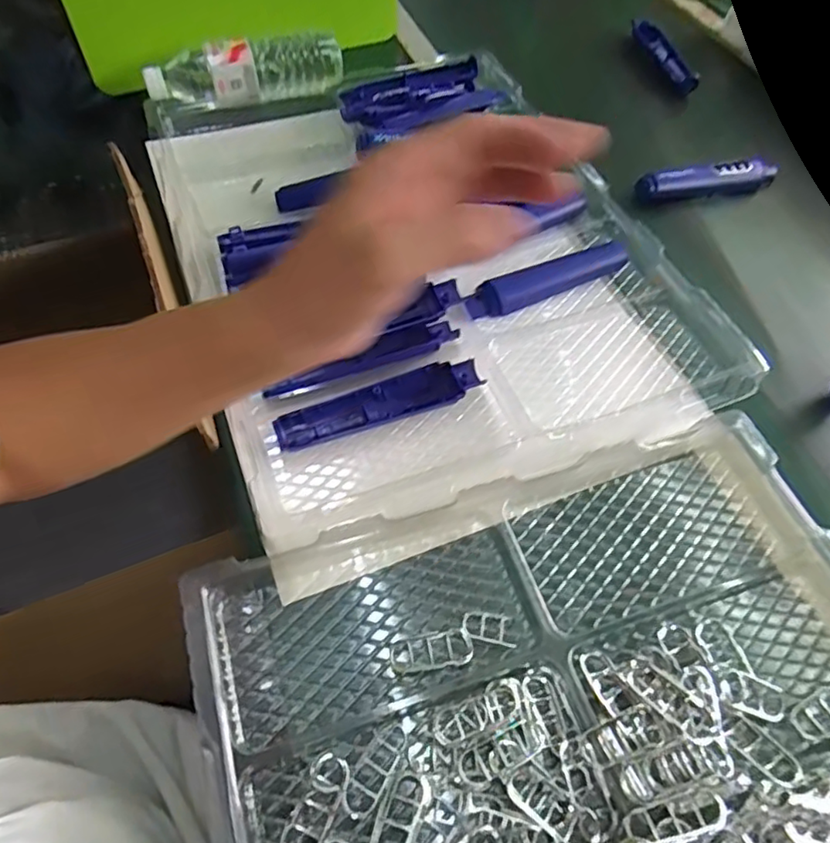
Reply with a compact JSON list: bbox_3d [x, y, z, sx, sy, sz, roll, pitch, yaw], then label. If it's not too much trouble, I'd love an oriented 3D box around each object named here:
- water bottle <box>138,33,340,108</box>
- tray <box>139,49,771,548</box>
[{"bbox_3d":[-0.195,-0.409,0.691,0.226,0.053,0.063,-12,59,-10],"label":"water bottle"},{"bbox_3d":[0.007,-0.178,0.586,0.435,0.050,0.556,-14,59,-13],"label":"tray"}]

